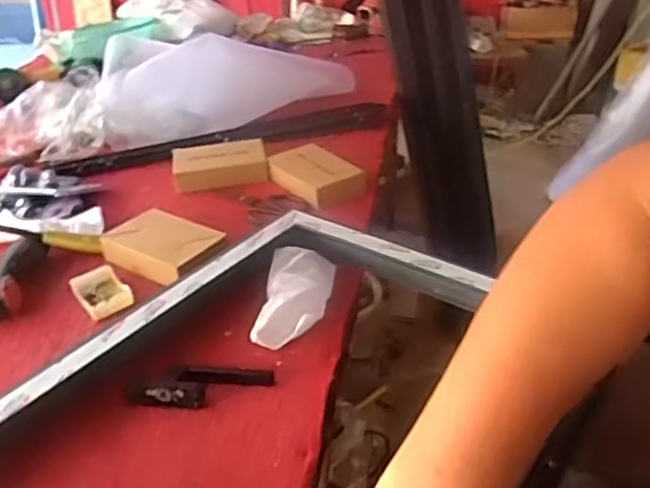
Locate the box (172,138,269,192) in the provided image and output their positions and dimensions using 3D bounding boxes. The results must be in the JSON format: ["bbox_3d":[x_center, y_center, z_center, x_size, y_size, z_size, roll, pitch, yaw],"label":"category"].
[{"bbox_3d":[-0.219,-0.170,1.375,0.192,0.040,0.149,-8,31,-6],"label":"box"}]

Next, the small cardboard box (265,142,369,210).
[{"bbox_3d":[-0.018,-0.140,1.290,0.131,0.042,0.214,-20,35,-24],"label":"small cardboard box"}]

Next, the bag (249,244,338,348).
[{"bbox_3d":[-0.042,0.074,0.956,0.094,0.040,0.203,2,32,9],"label":"bag"}]

